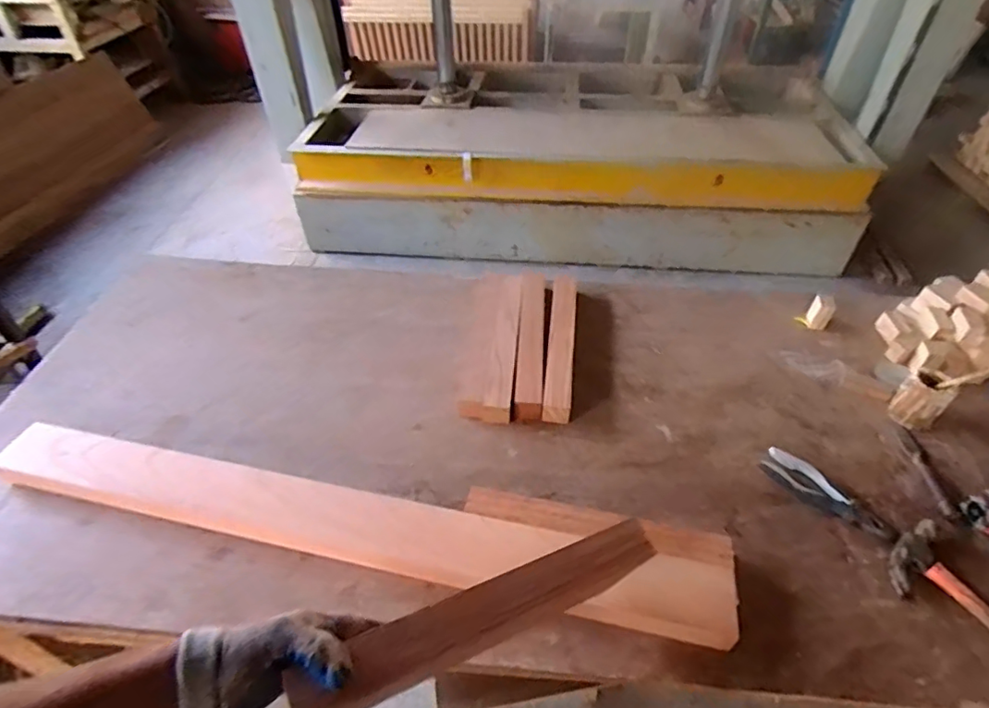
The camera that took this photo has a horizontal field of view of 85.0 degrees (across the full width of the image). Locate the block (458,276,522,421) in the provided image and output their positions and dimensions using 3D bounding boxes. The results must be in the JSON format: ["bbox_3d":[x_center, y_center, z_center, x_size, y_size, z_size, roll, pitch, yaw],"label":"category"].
[{"bbox_3d":[0.006,-0.029,1.134,0.094,0.055,0.406,5,45,6],"label":"block"}]

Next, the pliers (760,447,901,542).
[{"bbox_3d":[0.529,0.226,0.865,0.069,0.028,0.204,-28,51,-25],"label":"pliers"}]

